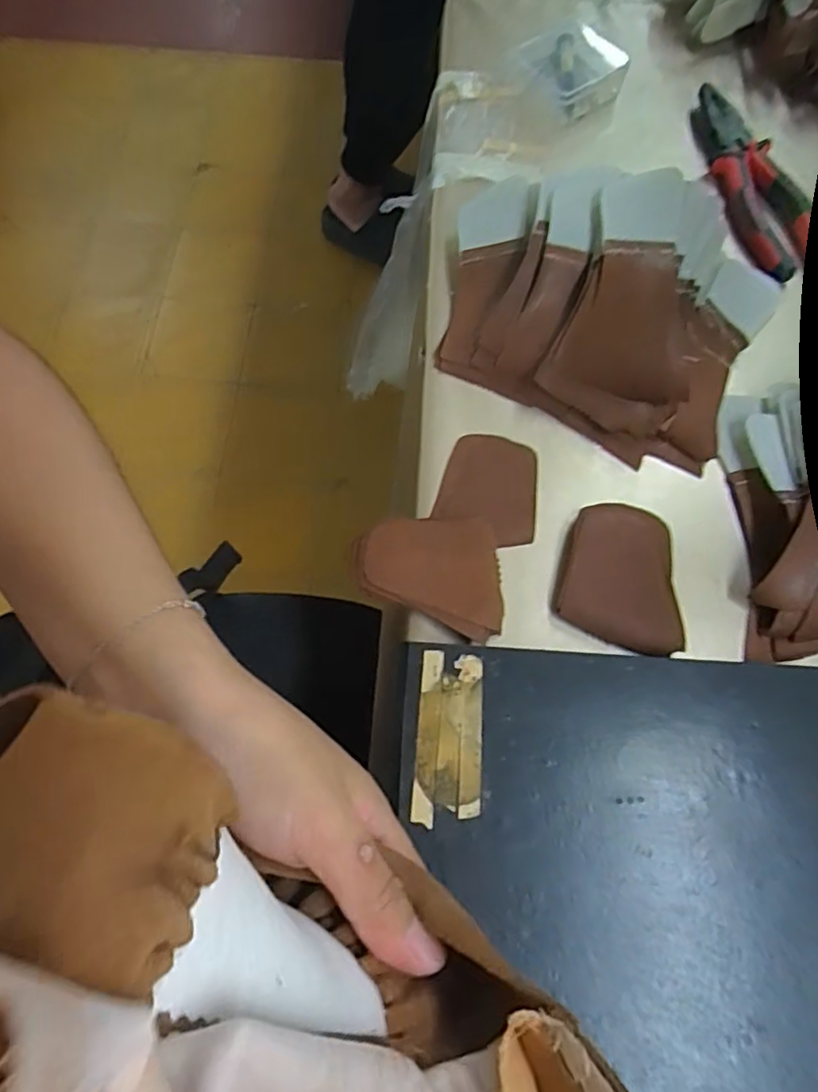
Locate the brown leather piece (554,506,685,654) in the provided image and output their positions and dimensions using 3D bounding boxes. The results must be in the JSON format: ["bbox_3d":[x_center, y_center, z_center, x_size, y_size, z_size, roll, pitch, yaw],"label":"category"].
[{"bbox_3d":[0.125,0.016,0.361,0.069,0.006,0.084,19,70,6],"label":"brown leather piece"}]

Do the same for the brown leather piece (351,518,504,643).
[{"bbox_3d":[0.010,0.018,0.353,0.080,0.012,0.071,-2,69,-2],"label":"brown leather piece"}]

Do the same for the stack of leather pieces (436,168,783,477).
[{"bbox_3d":[0.121,-0.161,0.399,0.204,0.061,0.160,25,70,8],"label":"stack of leather pieces"}]

